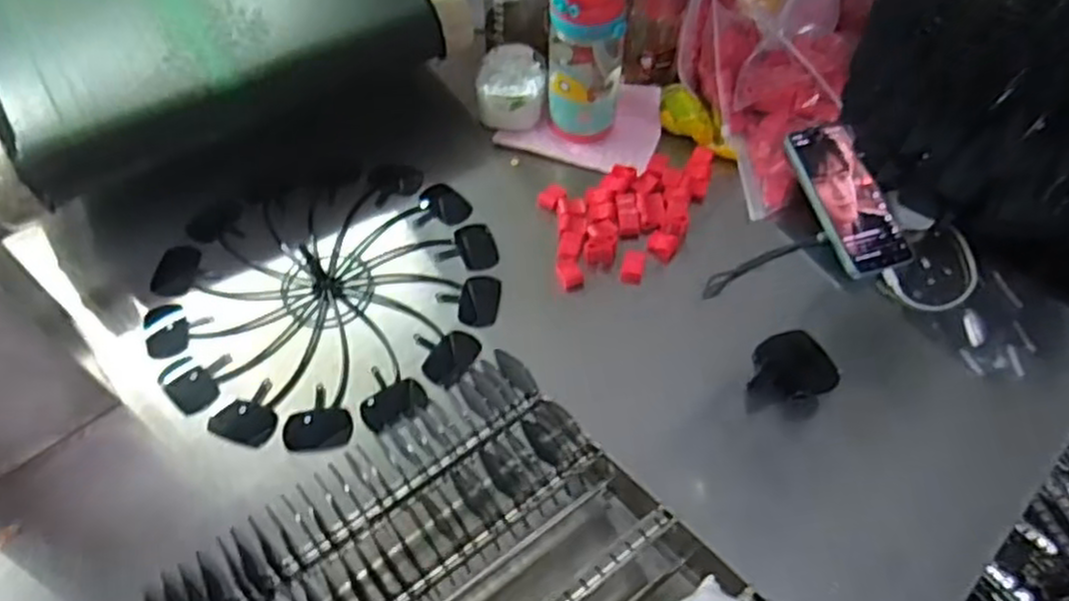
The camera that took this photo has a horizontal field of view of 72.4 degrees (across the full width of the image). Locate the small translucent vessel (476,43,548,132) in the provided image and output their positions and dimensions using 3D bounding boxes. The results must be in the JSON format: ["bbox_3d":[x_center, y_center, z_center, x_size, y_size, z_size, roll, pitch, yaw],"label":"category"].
[{"bbox_3d":[-0.026,-0.237,0.826,0.078,0.060,0.077,-2,57,-2],"label":"small translucent vessel"}]

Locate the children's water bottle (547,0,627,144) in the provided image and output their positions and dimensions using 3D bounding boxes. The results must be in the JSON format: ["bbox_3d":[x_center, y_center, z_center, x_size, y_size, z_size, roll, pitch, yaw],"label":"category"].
[{"bbox_3d":[0.053,-0.256,0.743,0.078,0.206,0.061,-4,57,-3],"label":"children's water bottle"}]

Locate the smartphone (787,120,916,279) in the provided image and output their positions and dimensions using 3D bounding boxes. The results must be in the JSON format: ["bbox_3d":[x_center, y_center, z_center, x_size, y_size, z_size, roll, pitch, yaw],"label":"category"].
[{"bbox_3d":[0.307,-0.101,0.717,0.079,0.014,0.158,-13,73,-15],"label":"smartphone"}]

